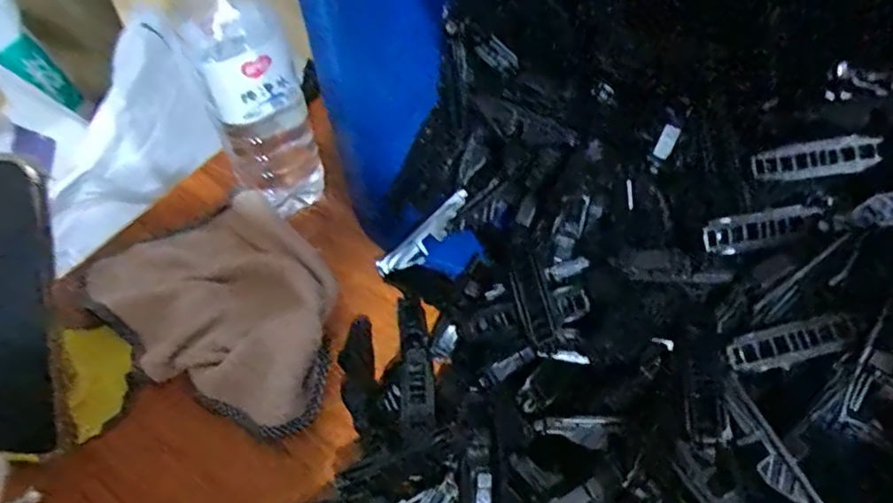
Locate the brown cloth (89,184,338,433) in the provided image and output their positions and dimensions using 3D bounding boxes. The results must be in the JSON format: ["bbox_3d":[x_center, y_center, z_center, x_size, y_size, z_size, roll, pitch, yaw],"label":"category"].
[{"bbox_3d":[-0.155,0.030,0.416,0.130,0.036,0.207,-38,61,-23],"label":"brown cloth"}]

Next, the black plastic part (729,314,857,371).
[{"bbox_3d":[0.185,0.050,0.328,0.064,0.006,0.019,-17,53,7],"label":"black plastic part"}]

